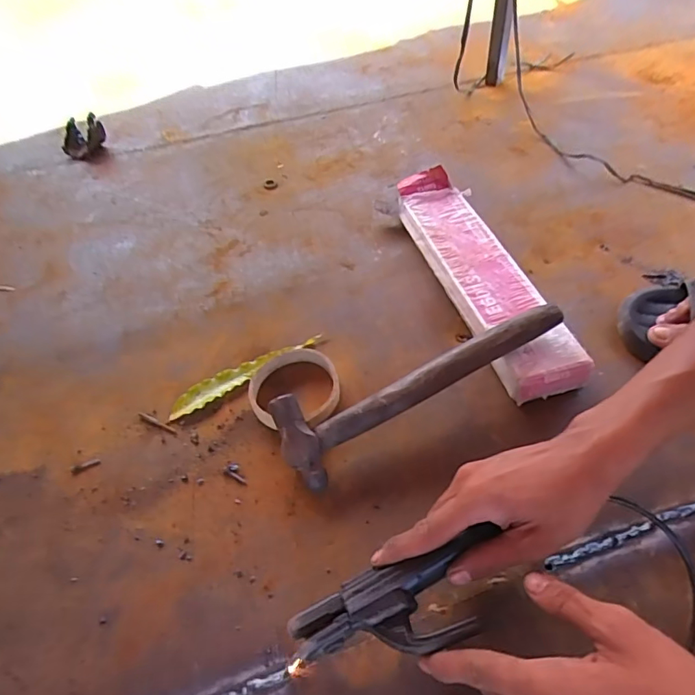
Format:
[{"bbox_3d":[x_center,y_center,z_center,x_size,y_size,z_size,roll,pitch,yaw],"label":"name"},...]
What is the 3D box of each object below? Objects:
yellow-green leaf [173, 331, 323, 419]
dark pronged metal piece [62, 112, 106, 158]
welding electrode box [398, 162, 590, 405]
[{"bbox_3d":[-0.108,0.023,0.523,0.171,0.007,0.029,-30,56,-22],"label":"yellow-green leaf"},{"bbox_3d":[-0.427,-0.342,0.788,0.067,0.052,0.073,-24,54,-18],"label":"dark pronged metal piece"},{"bbox_3d":[0.148,-0.087,0.569,0.091,0.047,0.342,-12,51,-9],"label":"welding electrode box"}]

